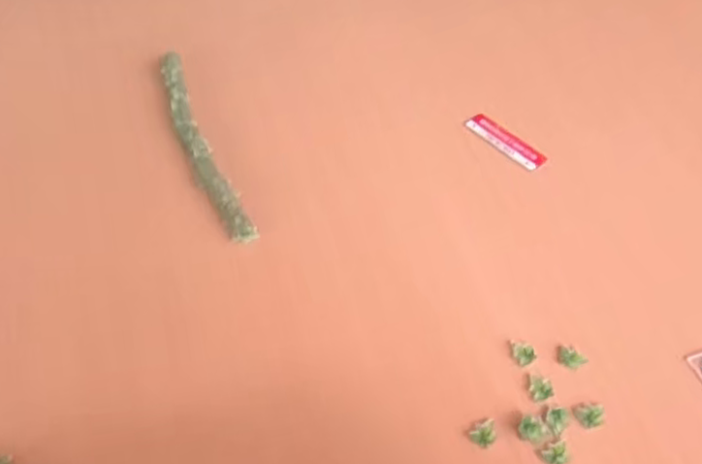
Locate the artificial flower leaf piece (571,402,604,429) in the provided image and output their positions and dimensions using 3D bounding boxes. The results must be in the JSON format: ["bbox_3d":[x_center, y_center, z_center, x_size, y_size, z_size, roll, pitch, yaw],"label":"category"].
[{"bbox_3d":[0.135,0.103,0.400,0.016,0.004,0.014,-7,52,-2],"label":"artificial flower leaf piece"}]

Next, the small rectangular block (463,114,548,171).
[{"bbox_3d":[0.119,-0.072,0.550,0.021,0.004,0.071,-34,57,-22],"label":"small rectangular block"}]

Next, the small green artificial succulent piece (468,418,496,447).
[{"bbox_3d":[0.075,0.112,0.396,0.016,0.004,0.012,-30,56,-19],"label":"small green artificial succulent piece"}]

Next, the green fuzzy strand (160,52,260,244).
[{"bbox_3d":[-0.119,-0.070,0.552,0.024,0.019,0.209,-21,54,-13],"label":"green fuzzy strand"}]

